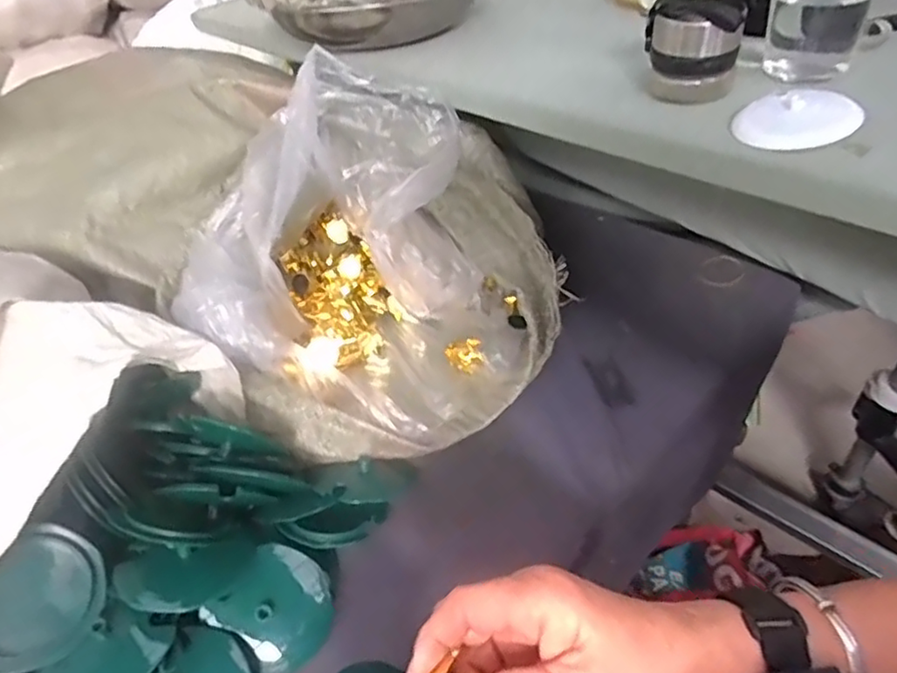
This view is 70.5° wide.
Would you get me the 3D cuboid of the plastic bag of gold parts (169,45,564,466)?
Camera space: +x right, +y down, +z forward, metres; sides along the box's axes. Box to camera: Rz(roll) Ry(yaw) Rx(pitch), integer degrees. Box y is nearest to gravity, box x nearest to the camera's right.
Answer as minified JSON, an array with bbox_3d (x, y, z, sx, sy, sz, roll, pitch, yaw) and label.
[{"bbox_3d":[-0.061,-0.073,0.540,0.301,0.187,0.328,-6,41,2],"label":"plastic bag of gold parts"}]

